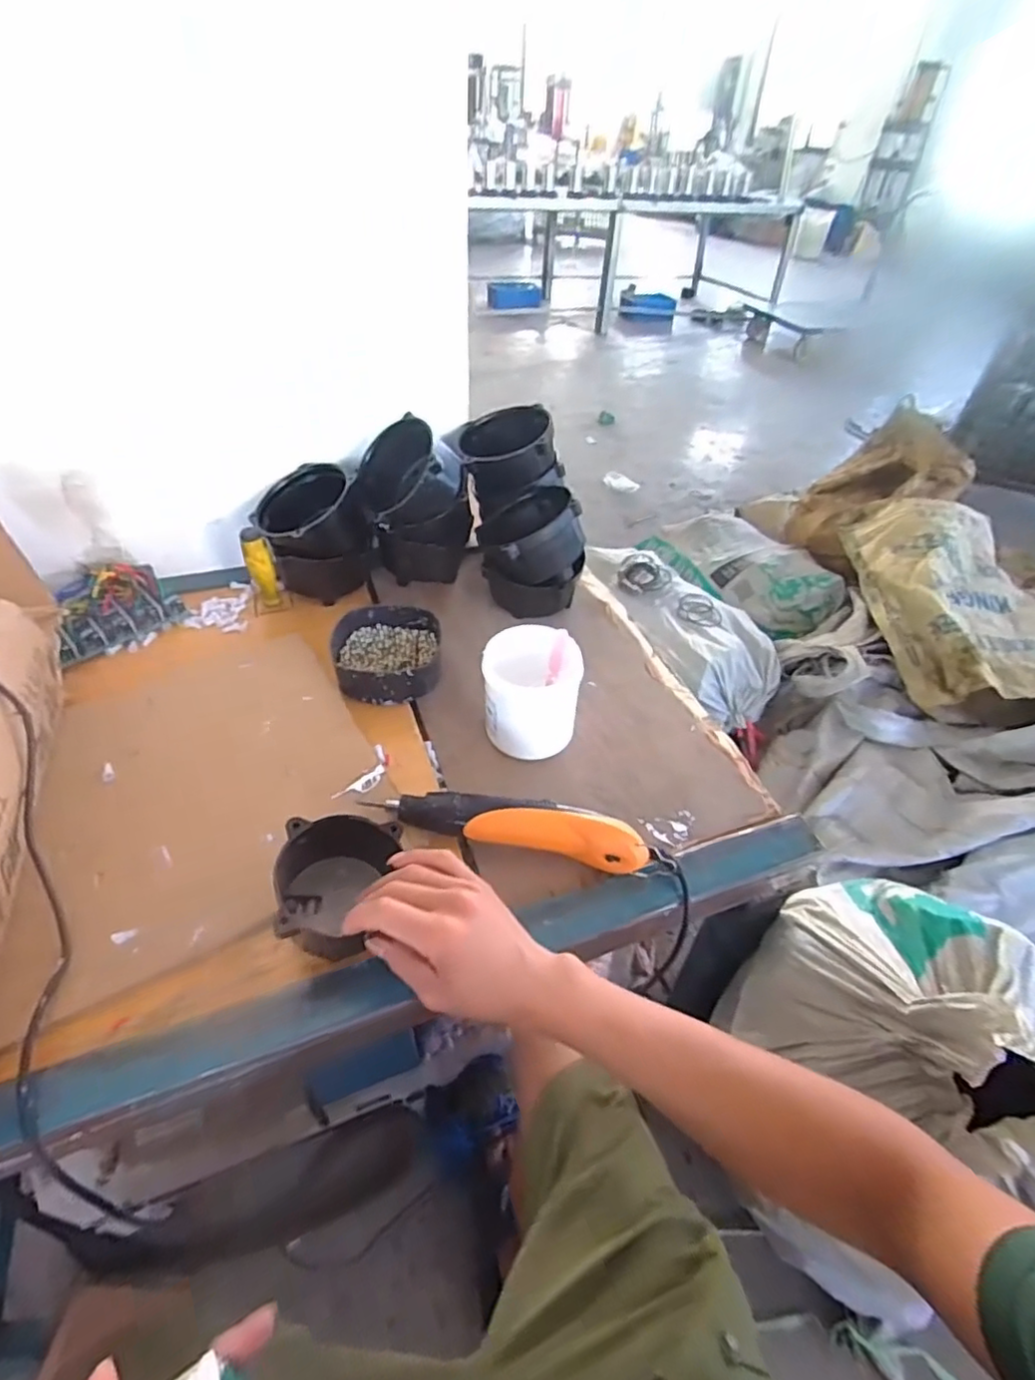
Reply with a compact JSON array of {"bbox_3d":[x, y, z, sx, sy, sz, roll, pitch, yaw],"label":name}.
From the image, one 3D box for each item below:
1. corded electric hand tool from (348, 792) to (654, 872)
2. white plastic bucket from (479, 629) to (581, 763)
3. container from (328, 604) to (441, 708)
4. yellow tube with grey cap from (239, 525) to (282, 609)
[{"bbox_3d":[-0.011,0.120,0.560,0.254,0.046,0.042,9,43,5],"label":"corded electric hand tool"},{"bbox_3d":[0.012,0.008,0.638,0.098,0.110,0.087,6,43,2],"label":"white plastic bucket"},{"bbox_3d":[-0.148,-0.039,0.715,0.119,0.050,0.124,-2,43,-6],"label":"container"},{"bbox_3d":[-0.318,-0.150,0.780,0.031,0.105,0.033,-12,46,-17],"label":"yellow tube with grey cap"}]

